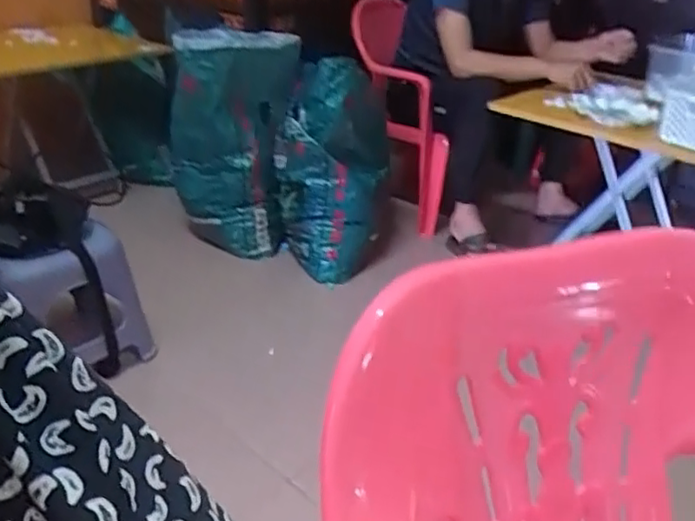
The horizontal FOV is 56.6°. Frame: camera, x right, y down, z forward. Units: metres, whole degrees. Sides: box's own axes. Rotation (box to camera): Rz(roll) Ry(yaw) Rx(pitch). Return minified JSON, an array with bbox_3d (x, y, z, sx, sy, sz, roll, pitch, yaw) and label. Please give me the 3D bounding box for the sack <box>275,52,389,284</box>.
[{"bbox_3d":[-0.039,-0.235,1.705,0.303,0.494,0.218,16,33,21],"label":"sack"}]

